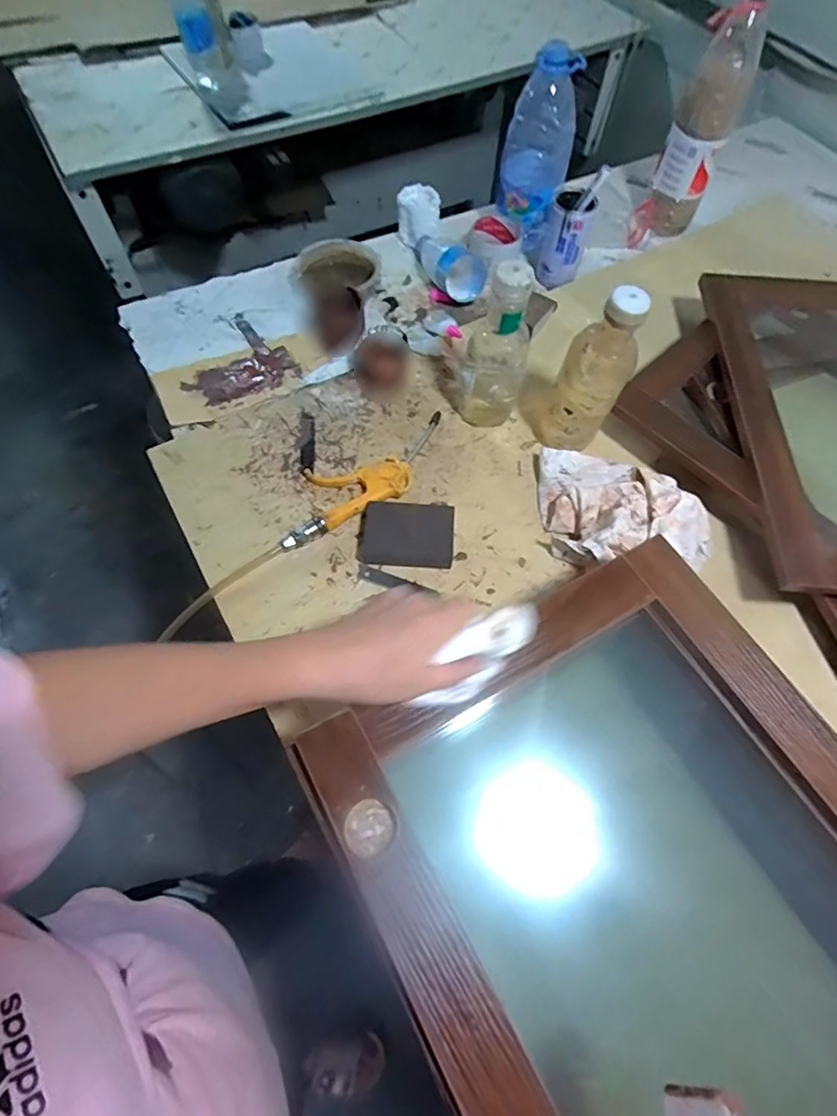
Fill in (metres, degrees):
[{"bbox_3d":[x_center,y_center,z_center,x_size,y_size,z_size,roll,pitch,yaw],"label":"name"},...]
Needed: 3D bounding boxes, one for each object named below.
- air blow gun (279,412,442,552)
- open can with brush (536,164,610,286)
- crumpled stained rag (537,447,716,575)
[{"bbox_3d":[-0.063,-0.102,0.623,0.246,0.023,0.091,-30,68,-15],"label":"air blow gun"},{"bbox_3d":[0.223,-0.489,0.778,0.069,0.134,0.071,13,64,5],"label":"open can with brush"},{"bbox_3d":[0.237,-0.060,0.595,0.173,0.062,0.180,-5,64,-4],"label":"crumpled stained rag"}]

